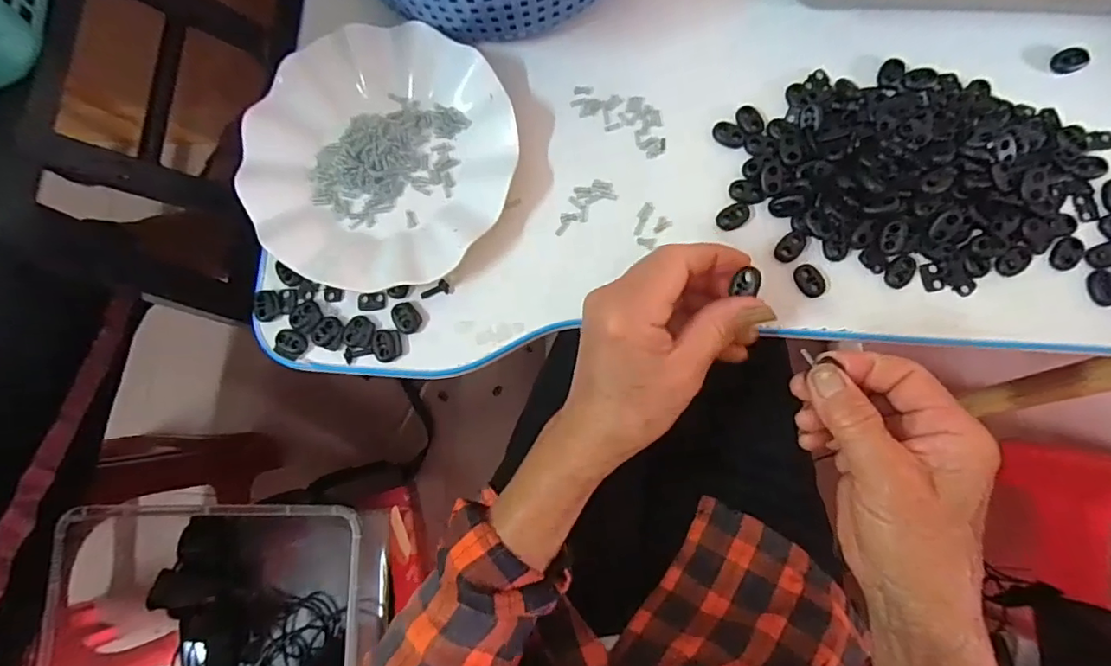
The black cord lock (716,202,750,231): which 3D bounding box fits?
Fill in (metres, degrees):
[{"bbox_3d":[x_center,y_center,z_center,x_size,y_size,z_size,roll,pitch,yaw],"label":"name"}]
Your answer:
[{"bbox_3d":[0.114,-0.075,0.351,0.022,0.004,0.015,-33,80,-1],"label":"black cord lock"}]

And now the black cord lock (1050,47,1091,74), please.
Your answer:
[{"bbox_3d":[0.329,-0.174,0.350,0.021,0.004,0.016,-20,81,1],"label":"black cord lock"}]

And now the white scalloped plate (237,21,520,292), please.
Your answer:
[{"bbox_3d":[-0.118,-0.119,0.368,0.177,0.021,0.178,-1,81,5],"label":"white scalloped plate"}]

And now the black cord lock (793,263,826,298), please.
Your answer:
[{"bbox_3d":[0.158,-0.033,0.341,0.015,0.004,0.022,-18,80,2],"label":"black cord lock"}]

